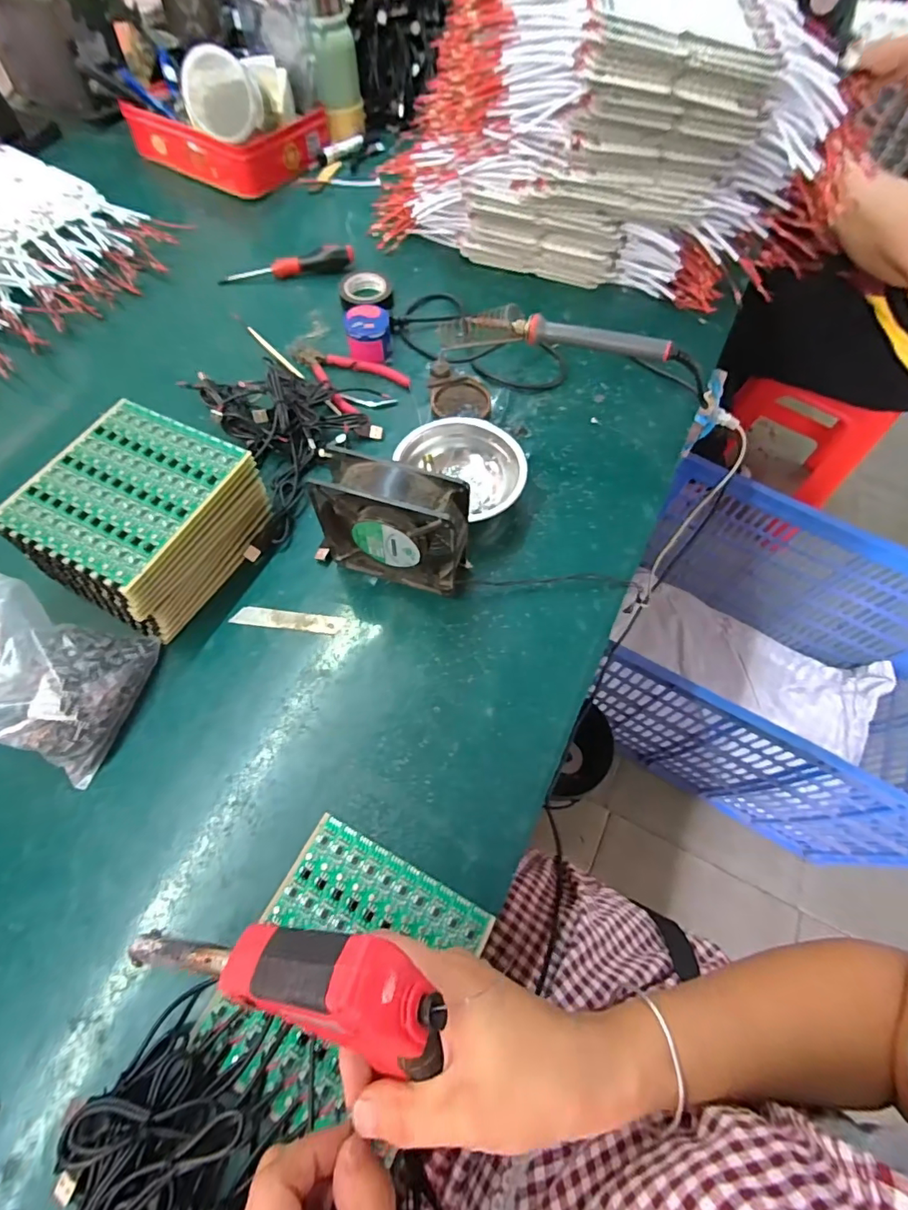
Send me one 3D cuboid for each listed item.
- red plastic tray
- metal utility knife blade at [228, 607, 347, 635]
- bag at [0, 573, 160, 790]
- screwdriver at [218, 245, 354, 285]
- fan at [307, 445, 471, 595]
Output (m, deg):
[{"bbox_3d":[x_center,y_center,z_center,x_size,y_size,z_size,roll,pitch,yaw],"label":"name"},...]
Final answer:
[{"bbox_3d":[-0.341,-0.724,0.755,0.241,0.061,0.185,29,66,11],"label":"red plastic tray"},{"bbox_3d":[-0.150,0.013,0.448,0.098,0.005,0.021,8,58,0],"label":"metal utility knife blade"},{"bbox_3d":[-0.333,0.052,0.381,0.146,0.075,0.119,16,63,9],"label":"bag"},{"bbox_3d":[-0.223,-0.455,0.660,0.178,0.020,0.025,-12,65,-9],"label":"screwdriver"},{"bbox_3d":[-0.051,-0.067,0.422,0.125,0.117,0.048,16,63,10],"label":"fan"}]

